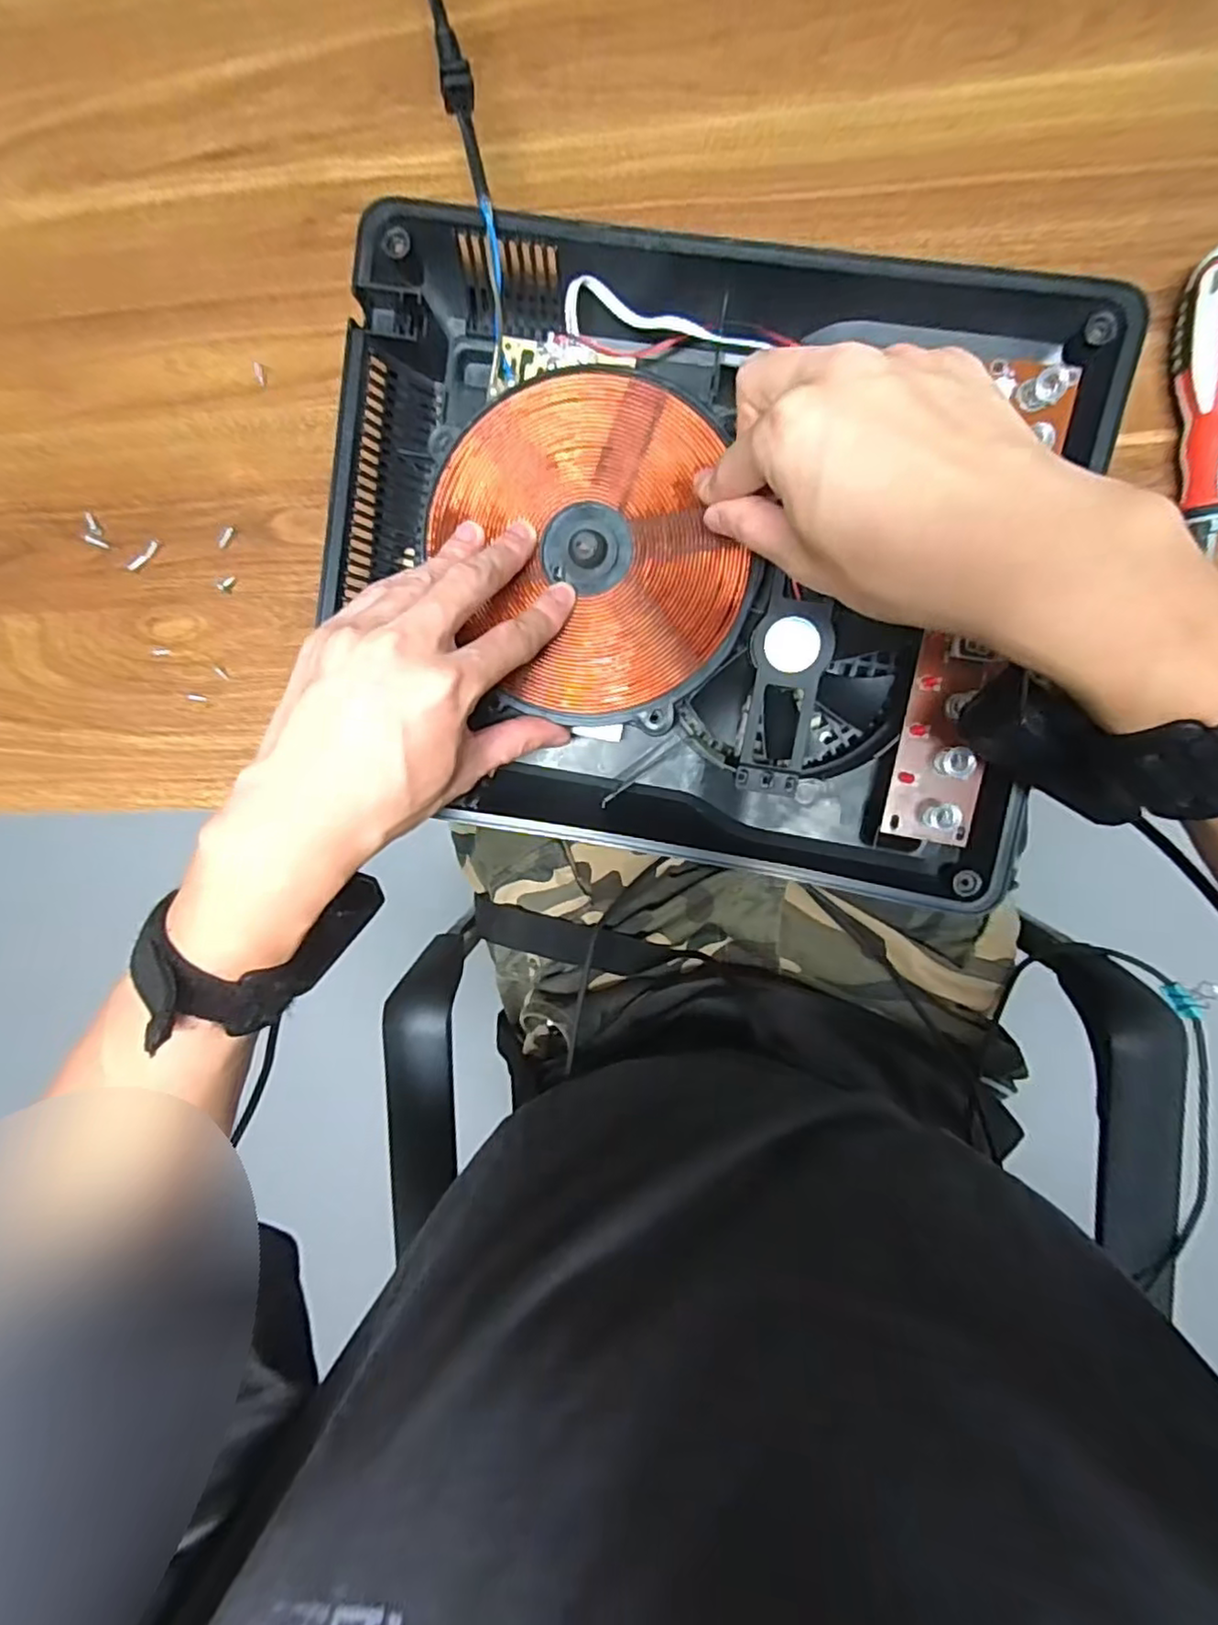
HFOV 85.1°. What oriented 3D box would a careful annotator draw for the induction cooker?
[{"bbox_3d":[0.037,-0.114,0.329,0.331,0.057,0.277,9,97,4],"label":"induction cooker"}]

